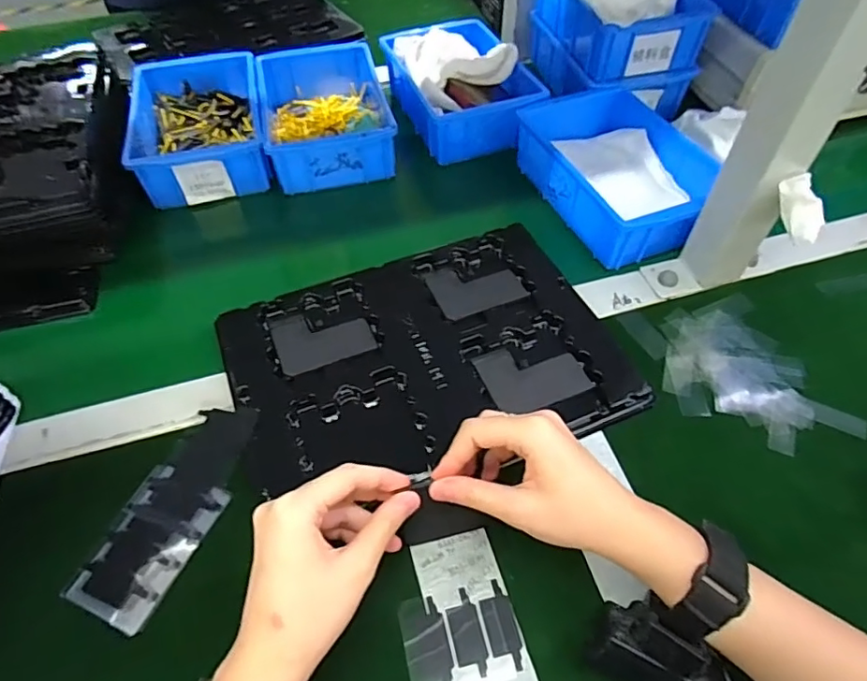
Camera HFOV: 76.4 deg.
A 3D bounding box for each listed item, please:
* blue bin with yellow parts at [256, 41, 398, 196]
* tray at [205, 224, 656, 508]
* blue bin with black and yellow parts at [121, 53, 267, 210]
[{"bbox_3d":[-0.127,-0.261,0.636,0.128,0.057,0.197,-11,53,-8],"label":"blue bin with yellow parts"},{"bbox_3d":[-0.008,0.014,0.453,0.298,0.024,0.207,-18,55,-13],"label":"tray"},{"bbox_3d":[-0.265,-0.250,0.631,0.137,0.059,0.213,-13,54,-9],"label":"blue bin with black and yellow parts"}]

